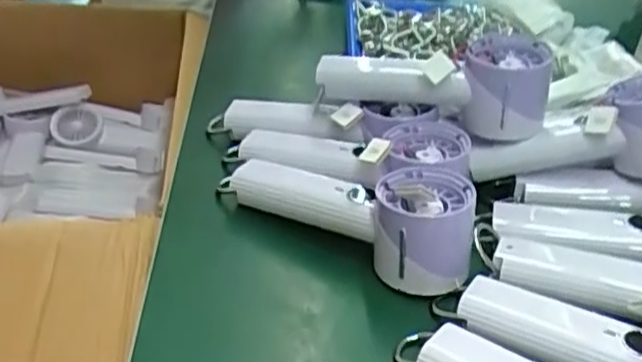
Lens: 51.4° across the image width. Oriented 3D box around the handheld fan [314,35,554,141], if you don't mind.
[{"bbox_3d":[0.082,-0.077,0.502,0.169,0.059,0.057,9,34,7],"label":"handheld fan"}]

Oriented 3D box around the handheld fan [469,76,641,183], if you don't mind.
[{"bbox_3d":[0.195,-0.032,0.494,0.163,0.059,0.055,-12,31,14],"label":"handheld fan"}]

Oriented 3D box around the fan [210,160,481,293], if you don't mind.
[{"bbox_3d":[0.016,0.010,0.459,0.188,0.055,0.066,25,39,28],"label":"fan"}]

